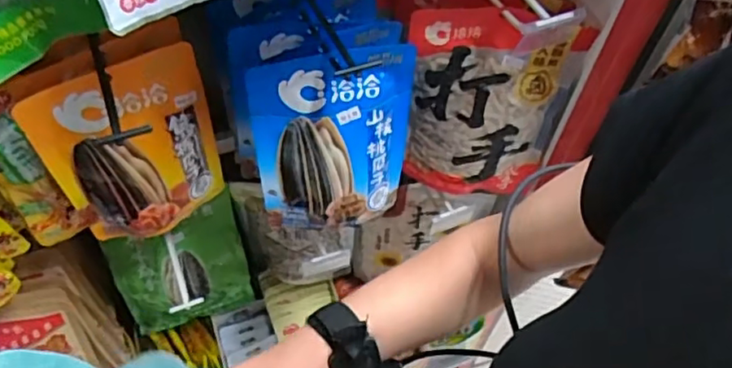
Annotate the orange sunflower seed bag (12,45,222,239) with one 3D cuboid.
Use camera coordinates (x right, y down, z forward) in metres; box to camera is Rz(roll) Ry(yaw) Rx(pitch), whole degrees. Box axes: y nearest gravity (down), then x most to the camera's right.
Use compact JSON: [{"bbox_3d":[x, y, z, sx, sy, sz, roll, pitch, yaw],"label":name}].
[{"bbox_3d":[-0.216,-0.029,0.578,0.149,0.195,0.044,-27,62,-20],"label":"orange sunflower seed bag"}]

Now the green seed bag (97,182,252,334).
[{"bbox_3d":[-0.264,0.121,0.878,0.179,0.221,0.023,-15,39,-15],"label":"green seed bag"}]

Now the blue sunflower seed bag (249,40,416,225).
[{"bbox_3d":[-0.029,-0.038,0.582,0.148,0.191,0.026,-10,40,-11],"label":"blue sunflower seed bag"}]

